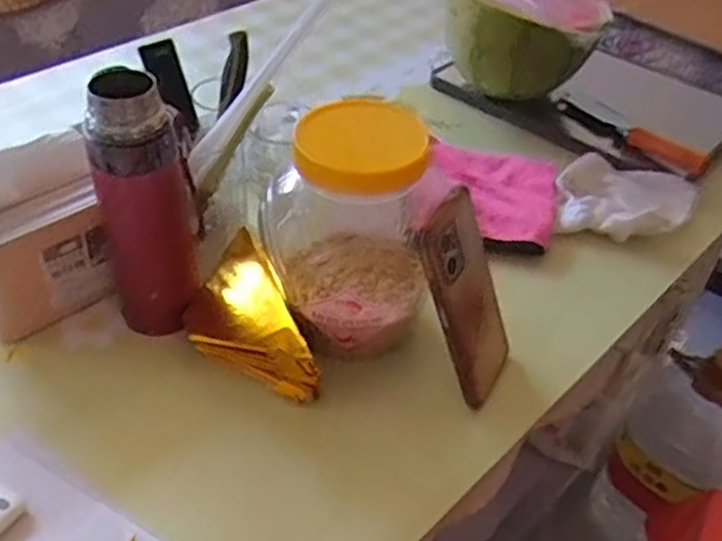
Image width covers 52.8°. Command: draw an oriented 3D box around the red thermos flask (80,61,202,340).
[{"bbox_3d":[-0.164,-0.045,0.561,0.070,0.210,0.062,-9,44,-15],"label":"red thermos flask"}]

